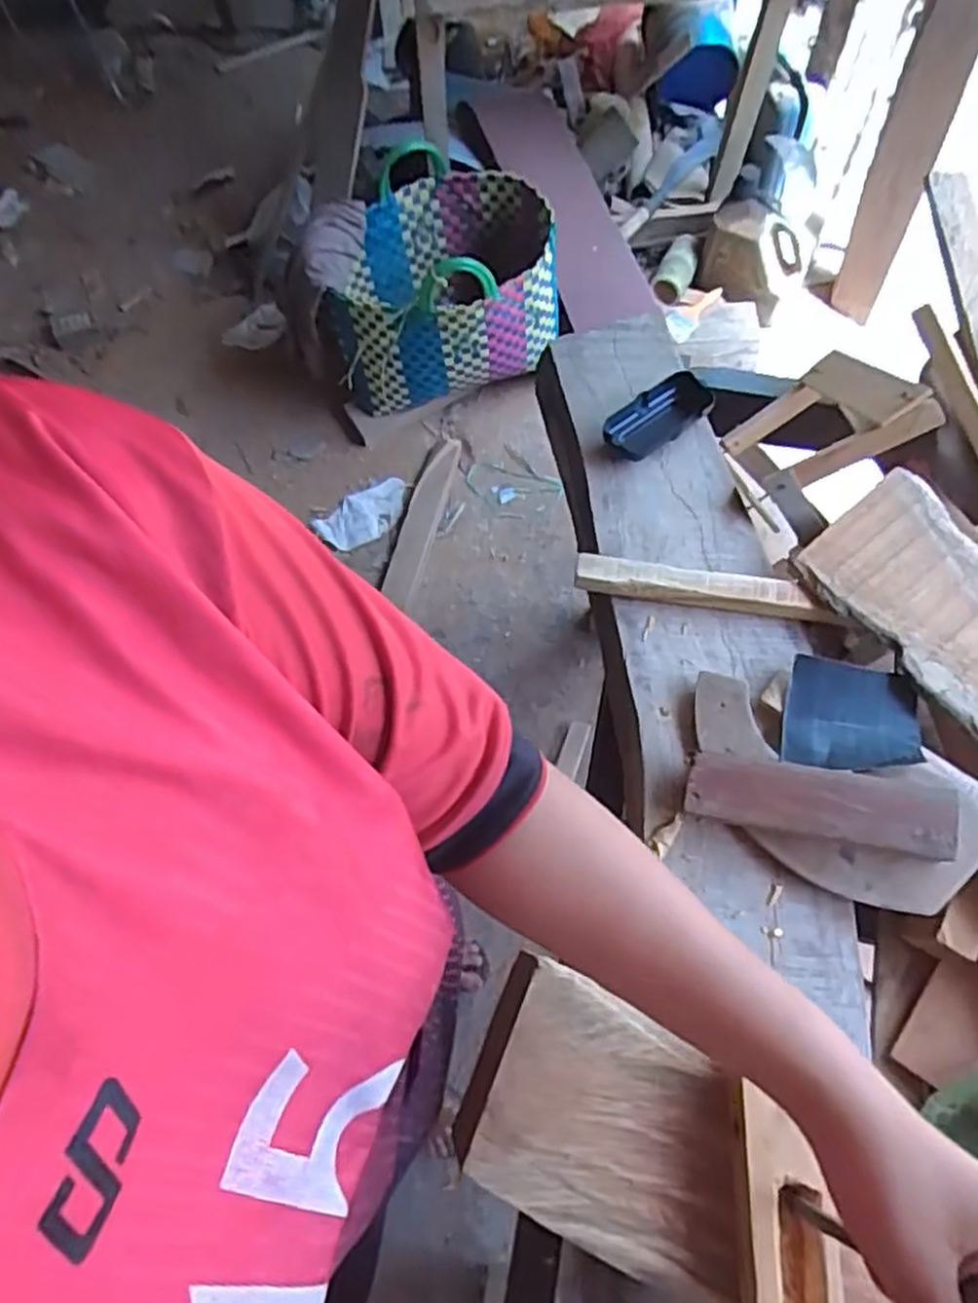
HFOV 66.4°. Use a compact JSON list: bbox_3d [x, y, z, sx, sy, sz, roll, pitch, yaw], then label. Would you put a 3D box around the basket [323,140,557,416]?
[{"bbox_3d":[-0.097,-0.755,1.541,0.445,0.310,0.373,-6,66,1],"label":"basket"}]

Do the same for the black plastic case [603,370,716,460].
[{"bbox_3d":[0.164,-0.224,0.718,0.117,0.029,0.052,-34,68,-11],"label":"black plastic case"}]

